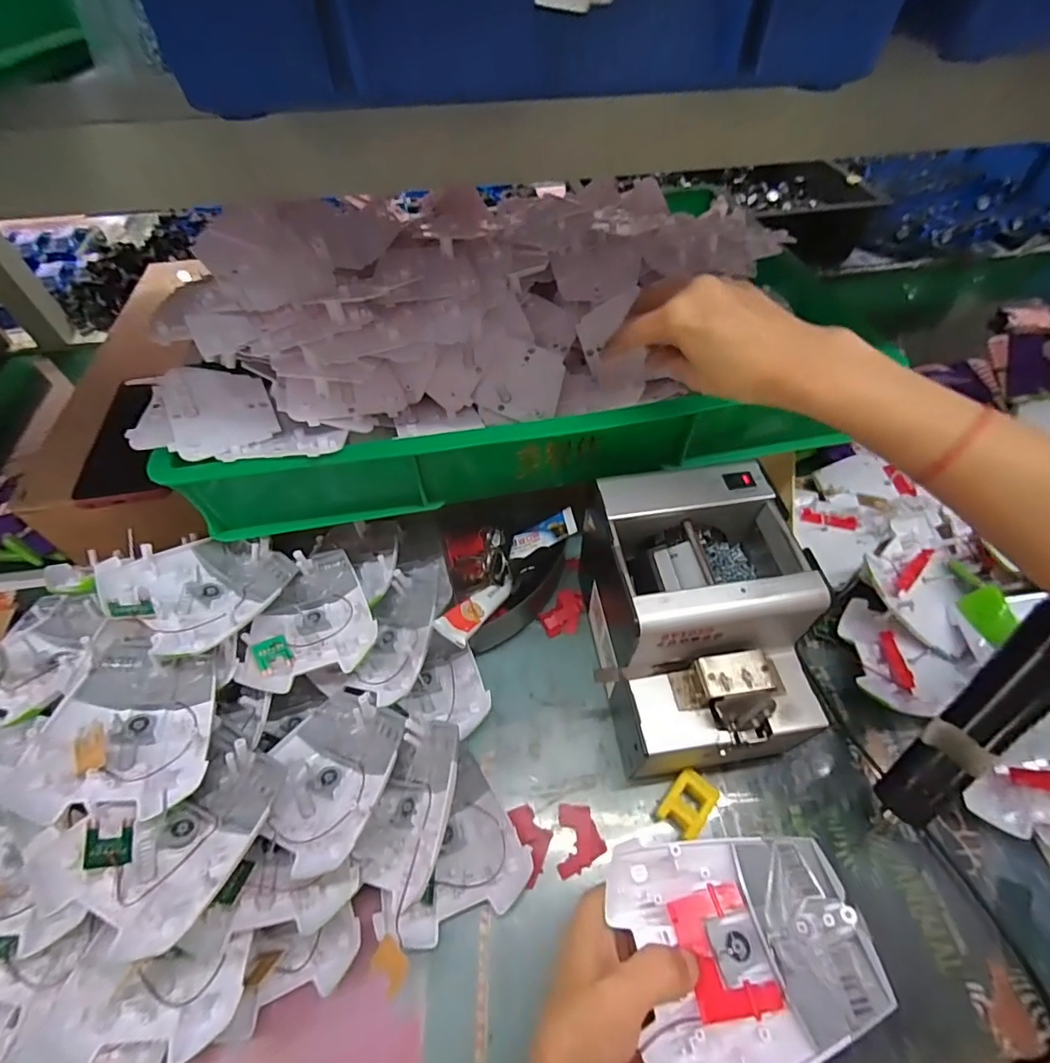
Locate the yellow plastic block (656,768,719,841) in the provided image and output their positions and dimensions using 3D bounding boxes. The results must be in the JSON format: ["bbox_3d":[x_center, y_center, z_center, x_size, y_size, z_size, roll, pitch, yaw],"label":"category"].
[{"bbox_3d":[0.117,0.197,0.372,0.029,0.022,0.042,34,62,22],"label":"yellow plastic block"}]

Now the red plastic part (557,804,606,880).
[{"bbox_3d":[0.040,0.219,0.365,0.032,0.011,0.044,2,55,3],"label":"red plastic part"}]

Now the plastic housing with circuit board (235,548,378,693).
[{"bbox_3d":[-0.168,0.066,0.410,0.093,0.024,0.109,-10,55,-6],"label":"plastic housing with circuit board"}]

